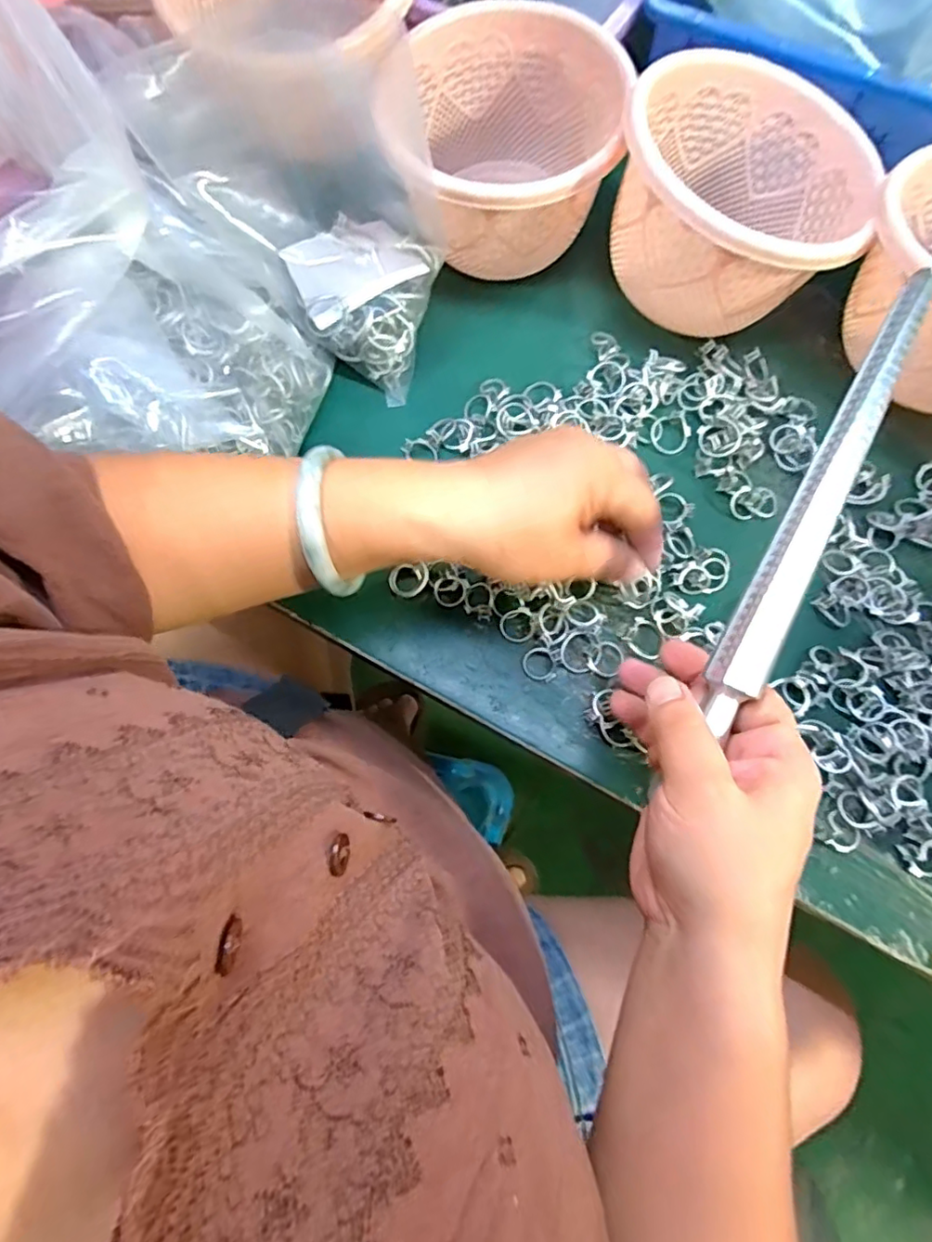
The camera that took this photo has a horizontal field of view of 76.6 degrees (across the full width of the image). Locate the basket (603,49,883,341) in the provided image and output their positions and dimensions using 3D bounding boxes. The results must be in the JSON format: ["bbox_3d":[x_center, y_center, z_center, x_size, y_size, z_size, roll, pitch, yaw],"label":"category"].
[{"bbox_3d":[0.160,-0.247,0.348,0.139,0.079,0.142,25,75,7],"label":"basket"}]

